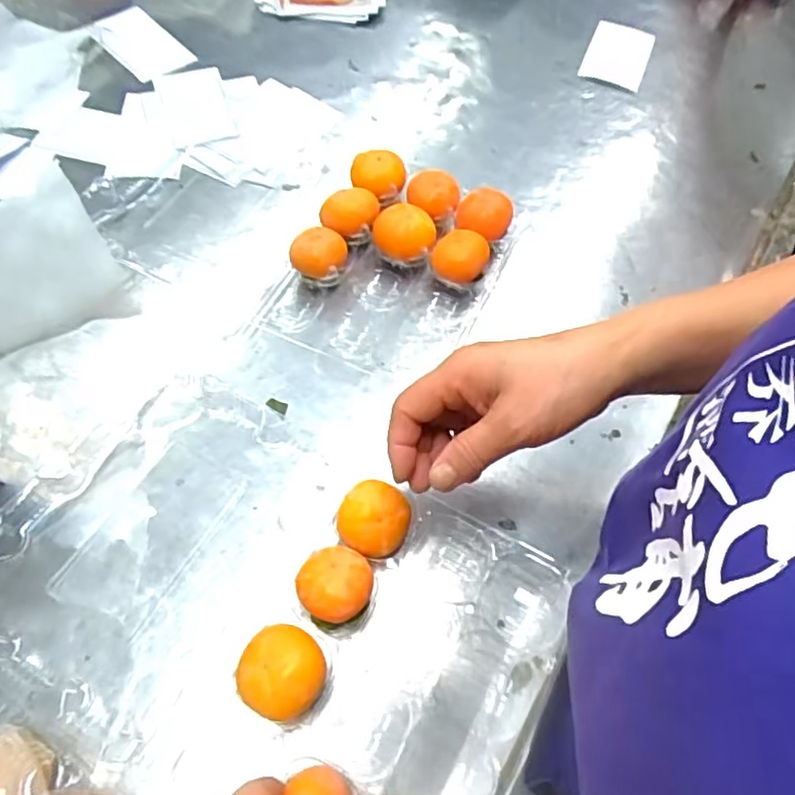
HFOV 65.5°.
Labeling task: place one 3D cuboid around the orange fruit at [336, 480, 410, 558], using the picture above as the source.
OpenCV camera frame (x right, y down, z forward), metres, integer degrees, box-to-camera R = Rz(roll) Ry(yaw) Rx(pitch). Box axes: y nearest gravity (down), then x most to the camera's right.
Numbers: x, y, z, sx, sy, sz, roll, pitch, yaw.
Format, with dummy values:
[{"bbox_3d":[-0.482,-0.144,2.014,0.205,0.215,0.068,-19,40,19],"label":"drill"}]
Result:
[{"bbox_3d":[-0.016,0.085,0.411,0.042,0.046,0.044,2,61,-3],"label":"orange fruit"}]

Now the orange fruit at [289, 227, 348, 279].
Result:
[{"bbox_3d":[-0.066,-0.116,0.519,0.042,0.041,0.046,2,61,-3],"label":"orange fruit"}]

